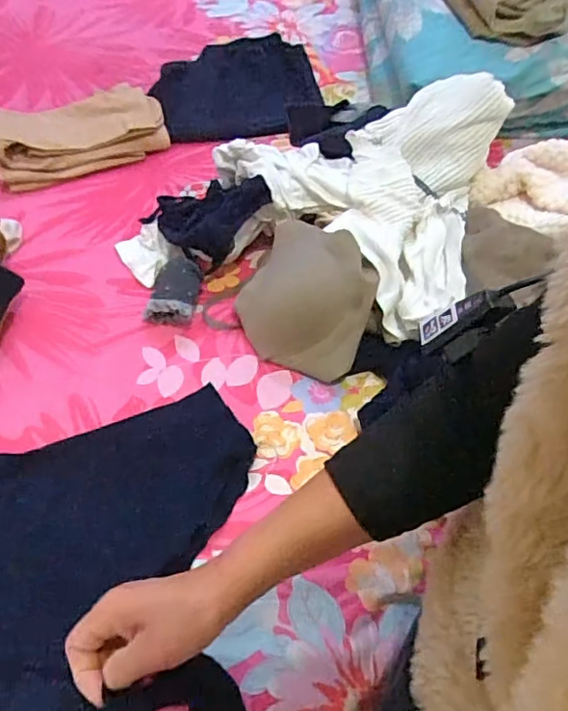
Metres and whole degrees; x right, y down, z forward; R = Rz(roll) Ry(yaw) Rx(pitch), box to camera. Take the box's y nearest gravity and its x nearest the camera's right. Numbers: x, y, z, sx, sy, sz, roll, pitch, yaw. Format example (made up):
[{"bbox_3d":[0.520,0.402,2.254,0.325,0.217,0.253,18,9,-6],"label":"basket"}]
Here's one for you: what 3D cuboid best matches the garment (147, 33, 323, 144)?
[{"bbox_3d":[-0.078,-0.455,0.962,0.279,0.043,0.242,-11,58,-10],"label":"garment"}]

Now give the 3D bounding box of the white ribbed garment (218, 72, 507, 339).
[{"bbox_3d":[0.142,-0.232,0.704,0.293,0.107,0.357,-33,64,-22],"label":"white ribbed garment"}]

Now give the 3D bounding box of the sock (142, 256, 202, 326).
[{"bbox_3d":[-0.130,-0.076,0.682,0.057,0.052,0.070,8,56,2],"label":"sock"}]

